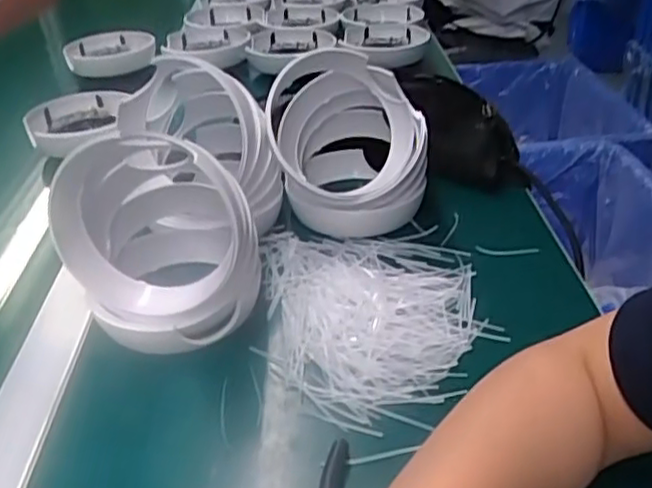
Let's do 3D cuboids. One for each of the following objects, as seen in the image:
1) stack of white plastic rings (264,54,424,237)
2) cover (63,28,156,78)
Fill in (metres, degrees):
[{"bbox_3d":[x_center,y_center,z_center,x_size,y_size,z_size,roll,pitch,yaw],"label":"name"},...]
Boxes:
[{"bbox_3d":[0.018,-0.089,0.564,0.119,0.128,0.120,-3,33,1],"label":"stack of white plastic rings"},{"bbox_3d":[-0.295,-0.264,0.933,0.119,0.040,0.097,-11,33,-11],"label":"cover"}]

